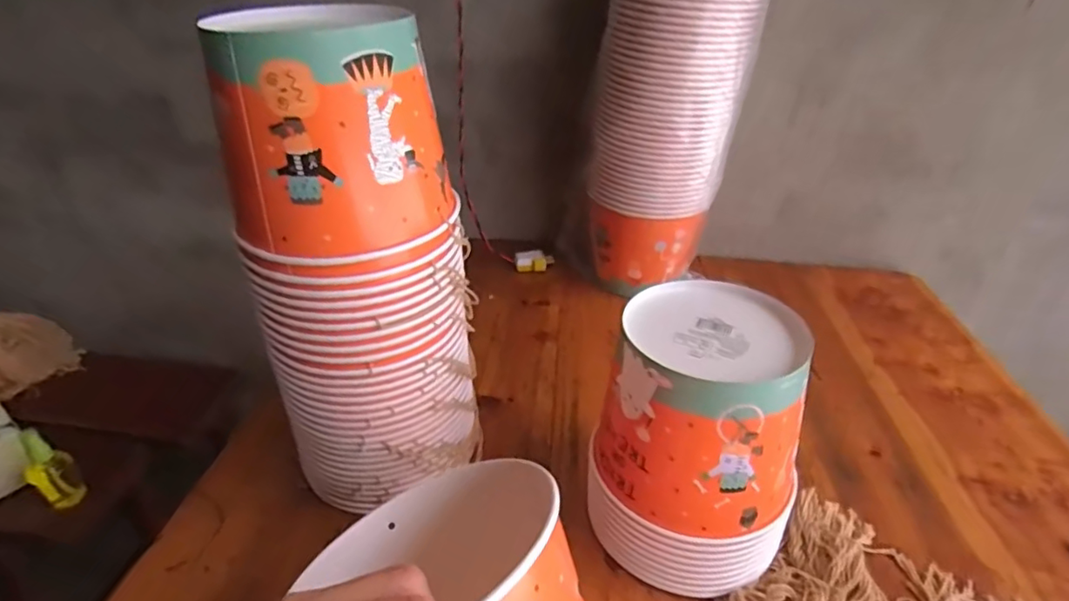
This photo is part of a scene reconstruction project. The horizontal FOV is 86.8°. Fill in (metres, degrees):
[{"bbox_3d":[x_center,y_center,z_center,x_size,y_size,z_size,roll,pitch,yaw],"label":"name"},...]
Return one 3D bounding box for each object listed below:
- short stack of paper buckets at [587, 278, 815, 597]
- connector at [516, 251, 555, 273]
[{"bbox_3d":[0.131,0.109,0.447,0.151,0.198,0.136,15,35,19],"label":"short stack of paper buckets"},{"bbox_3d":[0.001,-0.062,0.867,0.061,0.026,0.029,-2,33,-6],"label":"connector"}]

